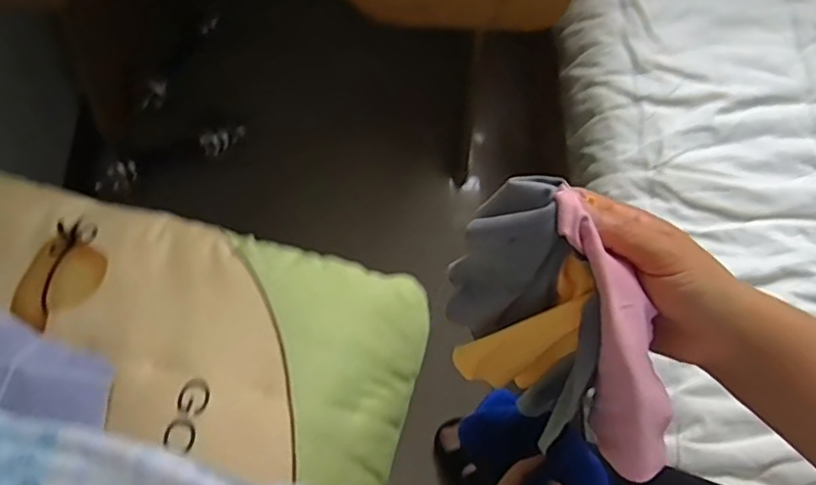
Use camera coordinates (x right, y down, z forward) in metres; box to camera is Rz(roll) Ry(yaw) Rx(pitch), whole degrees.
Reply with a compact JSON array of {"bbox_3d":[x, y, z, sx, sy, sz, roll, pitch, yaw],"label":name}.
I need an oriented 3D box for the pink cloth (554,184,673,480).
[{"bbox_3d":[0.107,0.049,0.305,0.039,0.026,0.156,-16,99,-5],"label":"pink cloth"}]

